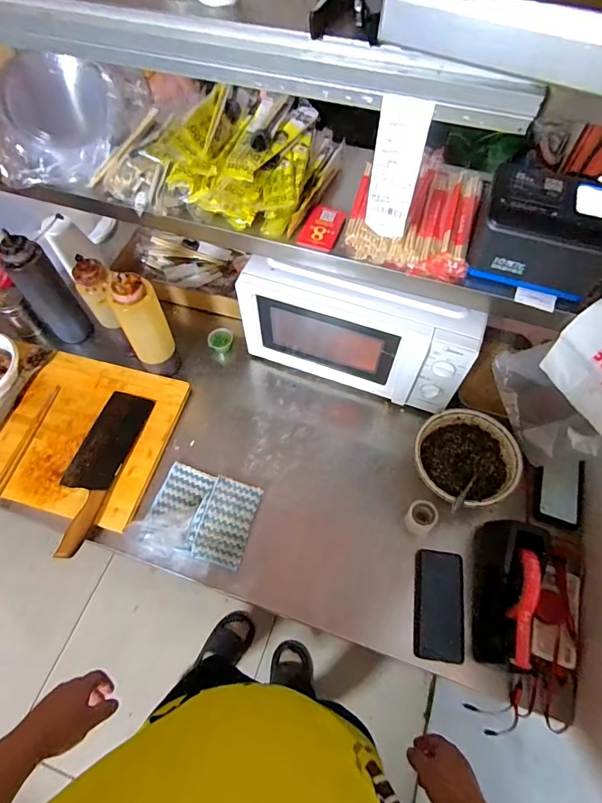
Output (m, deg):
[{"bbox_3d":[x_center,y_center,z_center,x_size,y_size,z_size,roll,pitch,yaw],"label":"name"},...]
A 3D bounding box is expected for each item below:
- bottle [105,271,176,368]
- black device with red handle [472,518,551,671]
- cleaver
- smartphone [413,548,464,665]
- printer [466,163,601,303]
[{"bbox_3d":[-0.300,-0.158,0.808,0.084,0.192,0.076,-29,65,-14],"label":"bottle"},{"bbox_3d":[0.323,0.297,0.681,0.070,0.112,0.213,16,63,9],"label":"black device with red handle"},{"bbox_3d":[-0.389,0.119,0.810,0.100,0.025,0.317,14,63,8],"label":"cleaver"},{"bbox_3d":[0.233,0.337,0.718,0.077,0.011,0.165,8,62,5],"label":"smartphone"},{"bbox_3d":[0.357,-0.244,0.631,0.202,0.110,0.137,19,63,10],"label":"printer"}]

